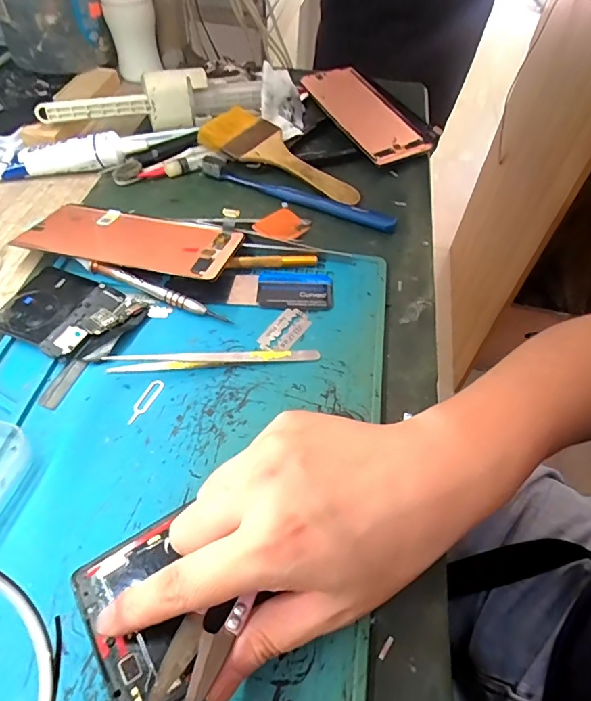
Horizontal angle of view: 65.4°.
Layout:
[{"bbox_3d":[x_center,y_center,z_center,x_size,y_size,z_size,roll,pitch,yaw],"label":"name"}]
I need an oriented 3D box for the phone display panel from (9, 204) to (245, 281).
[{"bbox_3d":[-0.124,-0.085,0.350,0.155,0.004,0.068,11,45,8],"label":"phone display panel"}]

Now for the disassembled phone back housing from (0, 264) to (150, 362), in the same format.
[{"bbox_3d":[-0.155,-0.026,0.314,0.088,0.008,0.065,21,54,11],"label":"disassembled phone back housing"}]

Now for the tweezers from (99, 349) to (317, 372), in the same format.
[{"bbox_3d":[-0.053,0.005,0.298,0.135,0.006,0.012,-2,53,-5],"label":"tweezers"}]

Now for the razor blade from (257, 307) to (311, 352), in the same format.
[{"bbox_3d":[-0.007,-0.014,0.317,0.022,0.004,0.040,30,57,18],"label":"razor blade"}]

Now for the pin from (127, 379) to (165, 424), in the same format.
[{"bbox_3d":[-0.091,0.030,0.279,0.011,0.004,0.033,21,54,12],"label":"pin"}]

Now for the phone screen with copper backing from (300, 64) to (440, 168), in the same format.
[{"bbox_3d":[0.078,-0.250,0.484,0.086,0.009,0.166,-21,63,-19],"label":"phone screen with copper backing"}]

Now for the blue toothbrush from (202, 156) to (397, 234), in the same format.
[{"bbox_3d":[0.000,-0.140,0.407,0.185,0.009,0.016,22,55,12],"label":"blue toothbrush"}]

